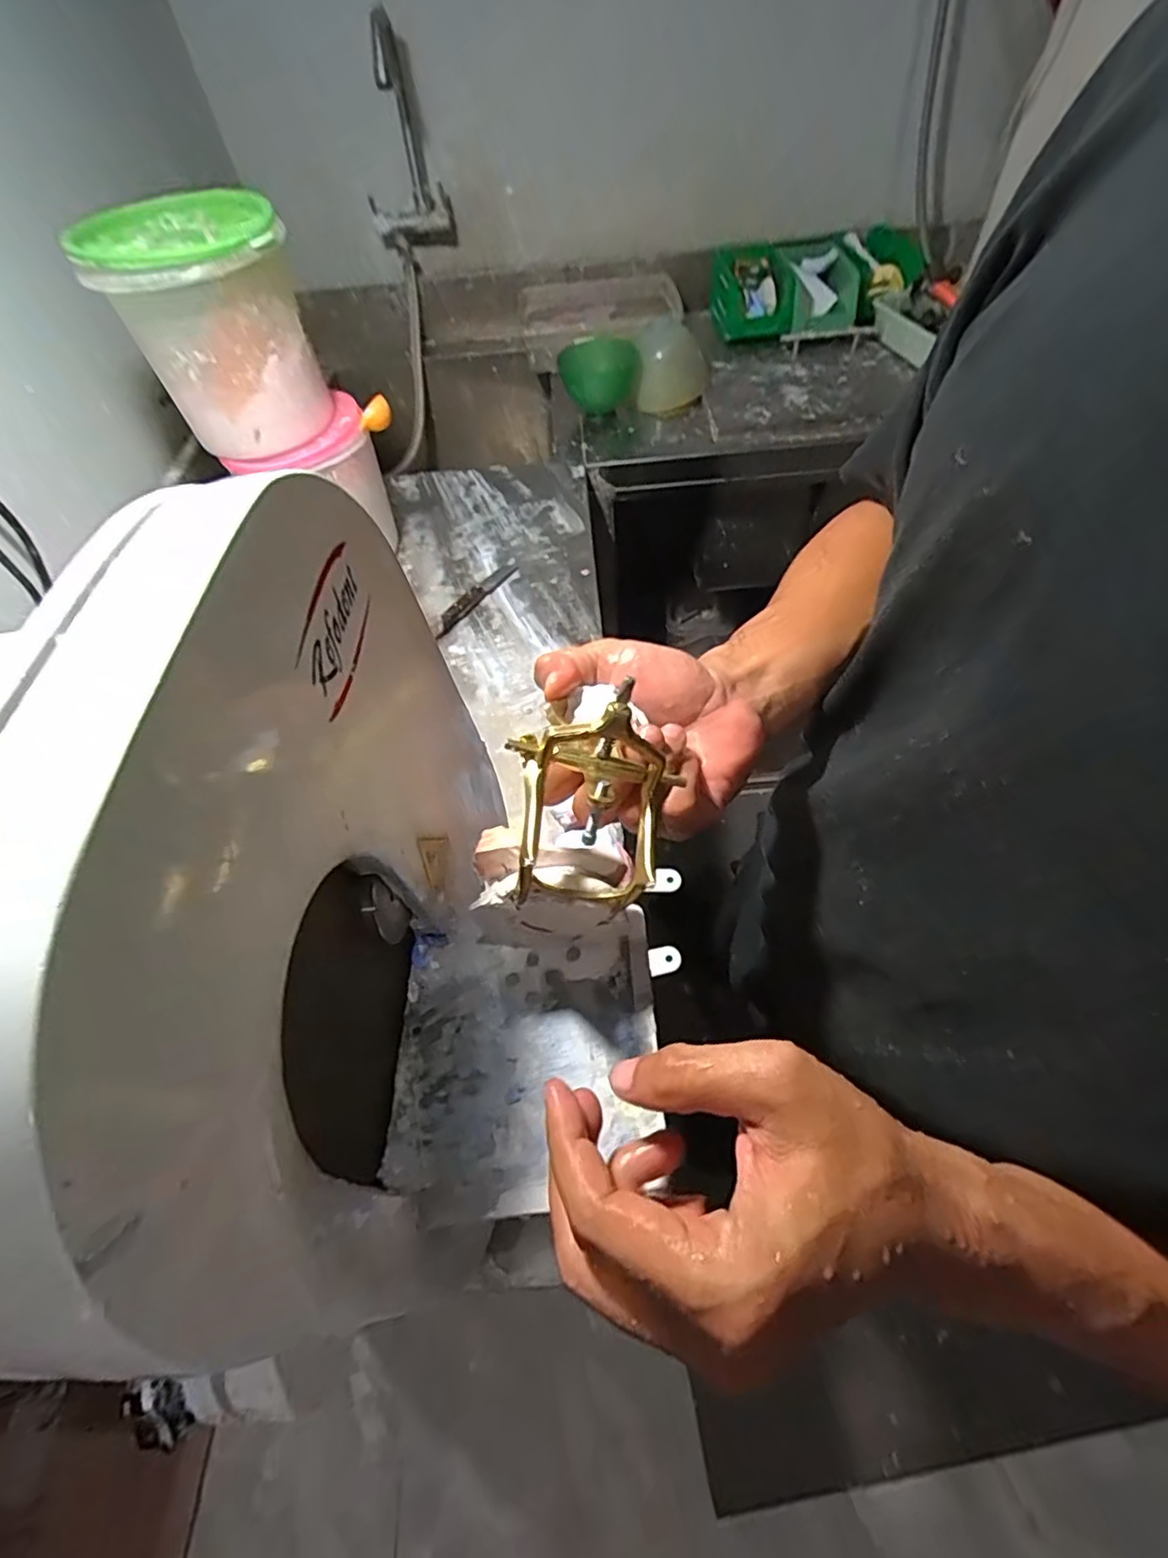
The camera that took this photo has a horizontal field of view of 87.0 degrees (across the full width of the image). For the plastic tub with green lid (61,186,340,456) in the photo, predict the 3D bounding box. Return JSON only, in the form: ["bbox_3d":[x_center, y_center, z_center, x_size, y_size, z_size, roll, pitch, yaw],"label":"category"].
[{"bbox_3d":[-0.349,-0.428,0.595,0.155,0.173,0.146,-30,58,-16],"label":"plastic tub with green lid"}]

